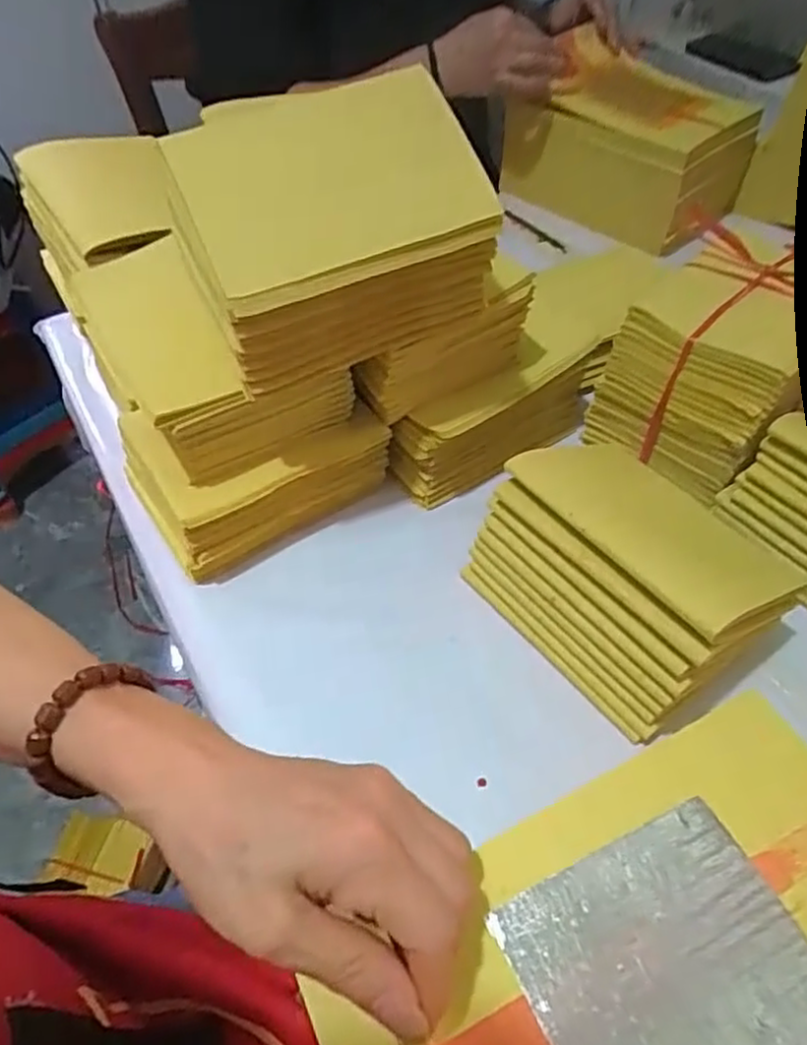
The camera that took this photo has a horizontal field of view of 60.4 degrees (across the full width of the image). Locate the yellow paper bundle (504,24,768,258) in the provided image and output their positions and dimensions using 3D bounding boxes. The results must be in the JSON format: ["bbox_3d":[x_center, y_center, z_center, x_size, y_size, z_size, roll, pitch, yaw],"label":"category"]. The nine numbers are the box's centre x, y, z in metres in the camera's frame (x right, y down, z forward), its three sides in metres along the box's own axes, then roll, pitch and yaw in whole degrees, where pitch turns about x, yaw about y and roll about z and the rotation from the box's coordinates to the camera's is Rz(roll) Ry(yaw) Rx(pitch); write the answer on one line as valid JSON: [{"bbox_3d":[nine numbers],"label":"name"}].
[{"bbox_3d":[0.254,-0.444,0.826,0.250,0.124,0.158,35,58,24],"label":"yellow paper bundle"}]

